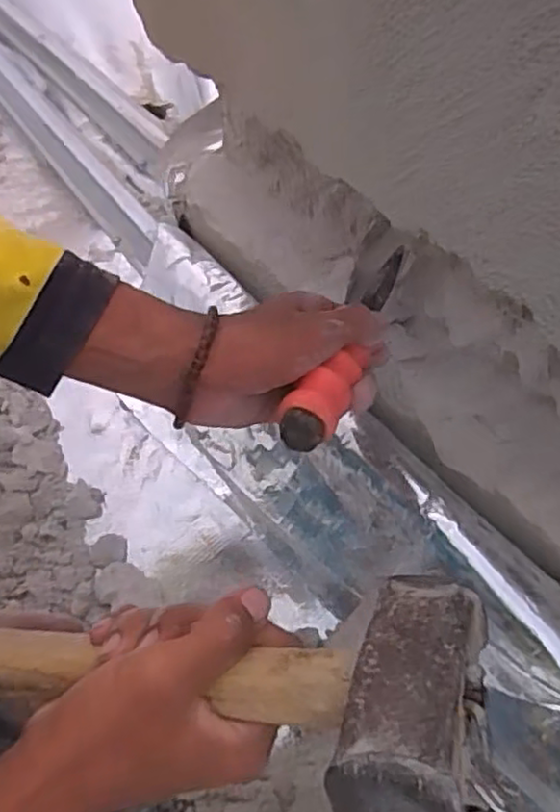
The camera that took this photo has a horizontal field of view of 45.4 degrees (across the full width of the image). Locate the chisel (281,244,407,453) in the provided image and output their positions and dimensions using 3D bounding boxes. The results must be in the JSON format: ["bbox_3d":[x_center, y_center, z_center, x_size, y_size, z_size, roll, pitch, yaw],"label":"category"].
[{"bbox_3d":[0.045,-0.043,0.401,0.027,0.028,0.175,14,45,16],"label":"chisel"}]

